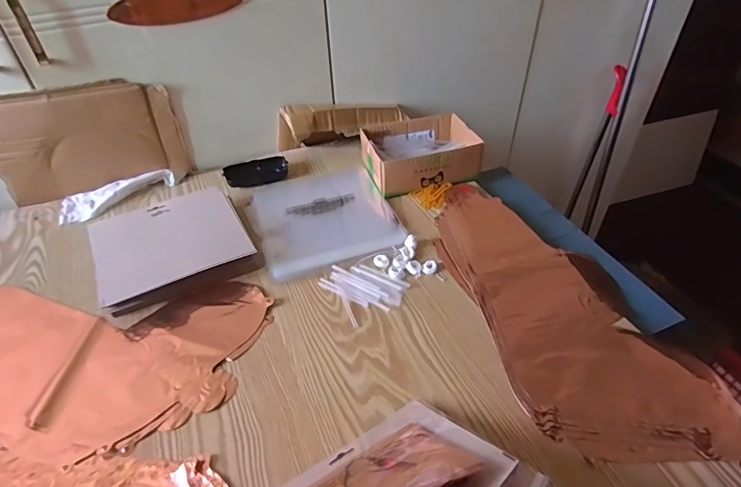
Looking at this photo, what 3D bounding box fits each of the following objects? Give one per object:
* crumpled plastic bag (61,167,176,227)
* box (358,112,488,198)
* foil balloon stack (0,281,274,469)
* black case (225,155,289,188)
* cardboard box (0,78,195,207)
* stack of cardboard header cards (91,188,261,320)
[{"bbox_3d":[-0.420,-0.082,0.749,0.178,0.026,0.073,-17,44,-16],"label":"crumpled plastic bag"},{"bbox_3d":[0.085,-0.156,0.786,0.181,0.066,0.141,-15,44,-14],"label":"box"},{"bbox_3d":[-0.361,0.137,0.532,0.447,0.013,0.219,-1,42,1],"label":"foil balloon stack"},{"bbox_3d":[-0.198,-0.124,0.786,0.107,0.023,0.044,-14,44,-13],"label":"black case"},{"bbox_3d":[-0.452,-0.162,0.723,0.273,0.178,0.018,-16,44,-16],"label":"cardboard box"},{"bbox_3d":[-0.278,0.000,0.636,0.199,0.040,0.190,-22,46,-21],"label":"stack of cardboard header cards"}]

